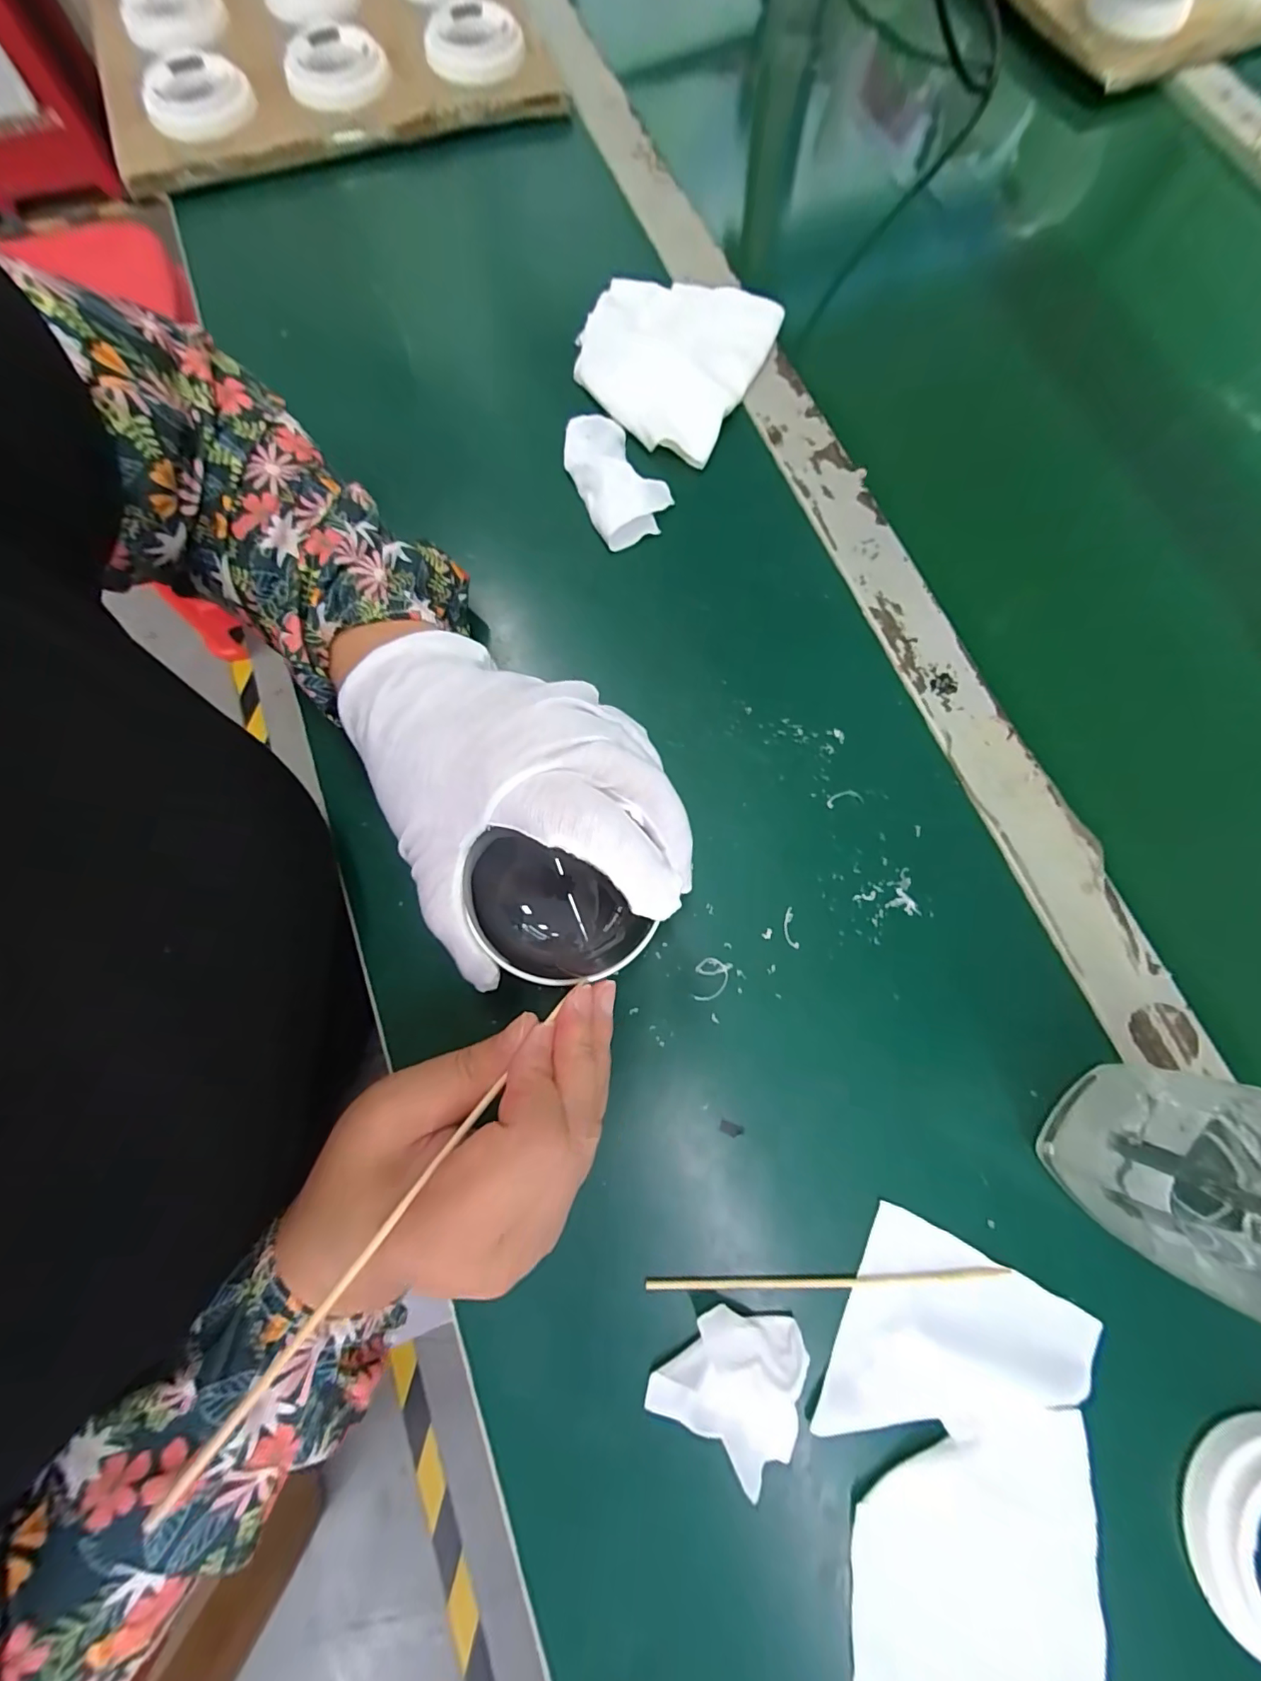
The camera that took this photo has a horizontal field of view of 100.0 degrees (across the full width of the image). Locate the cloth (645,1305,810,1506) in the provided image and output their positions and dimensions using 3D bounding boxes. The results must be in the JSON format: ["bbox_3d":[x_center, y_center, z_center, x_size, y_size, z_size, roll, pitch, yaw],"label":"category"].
[{"bbox_3d":[0.037,0.206,0.199,0.054,0.012,0.046,12,75,3],"label":"cloth"}]

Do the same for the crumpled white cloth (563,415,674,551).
[{"bbox_3d":[-0.010,-0.211,0.304,0.045,0.016,0.088,-23,76,-6],"label":"crumpled white cloth"}]

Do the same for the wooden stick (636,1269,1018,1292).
[{"bbox_3d":[0.079,0.178,0.214,0.144,0.004,0.005,-1,74,0],"label":"wooden stick"}]

